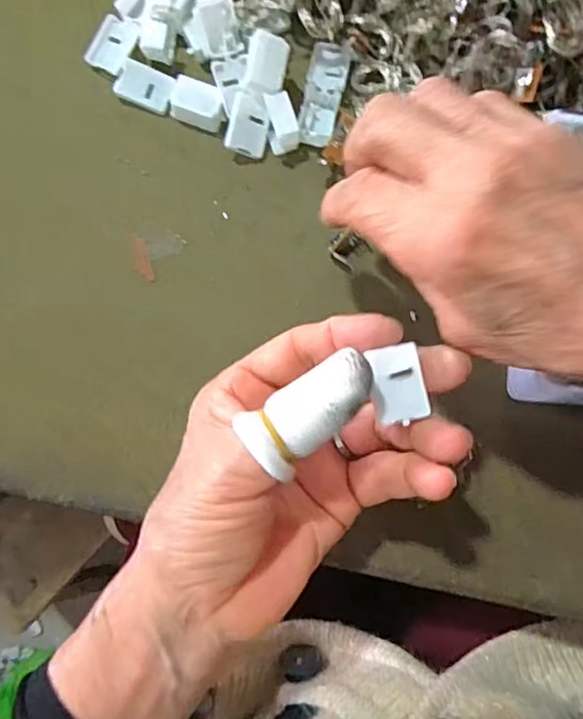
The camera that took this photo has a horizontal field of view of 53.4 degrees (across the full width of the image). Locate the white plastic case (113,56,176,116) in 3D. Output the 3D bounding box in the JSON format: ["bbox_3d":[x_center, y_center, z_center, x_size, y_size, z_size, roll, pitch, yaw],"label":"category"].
[{"bbox_3d":[-0.073,-0.138,0.293,0.027,0.007,0.020,24,82,0],"label":"white plastic case"}]

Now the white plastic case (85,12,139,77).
[{"bbox_3d":[-0.091,-0.160,0.294,0.020,0.005,0.028,26,82,0],"label":"white plastic case"}]

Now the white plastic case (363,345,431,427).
[{"bbox_3d":[0.037,0.008,0.204,0.018,0.004,0.026,-13,76,-4],"label":"white plastic case"}]

